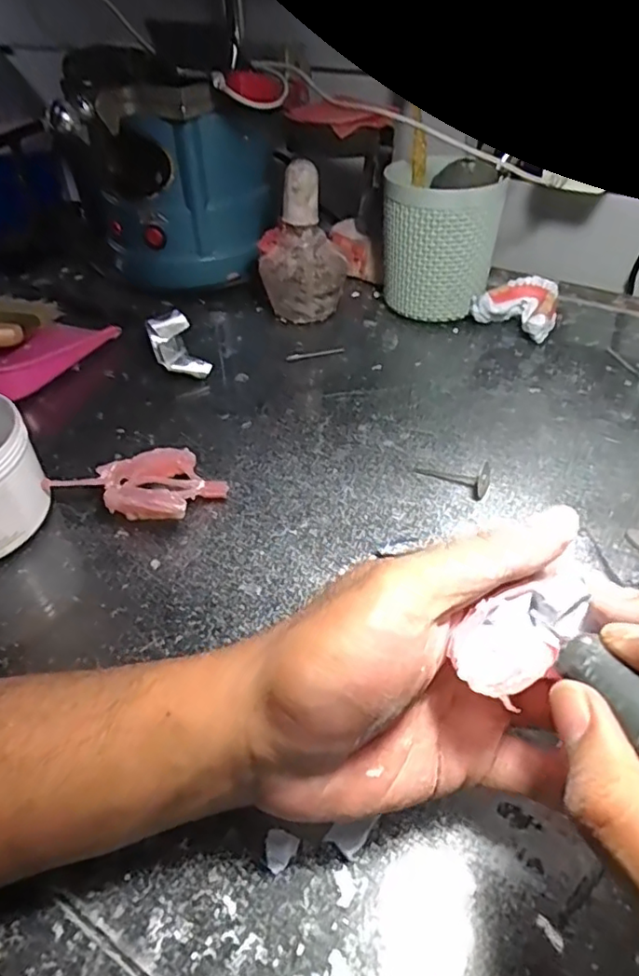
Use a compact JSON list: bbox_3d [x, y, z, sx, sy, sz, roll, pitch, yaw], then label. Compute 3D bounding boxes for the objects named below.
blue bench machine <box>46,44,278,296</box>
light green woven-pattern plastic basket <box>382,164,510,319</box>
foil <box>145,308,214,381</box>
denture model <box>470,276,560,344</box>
[{"bbox_3d":[-0.132,-0.279,0.547,0.171,0.178,0.115,-17,45,-16],"label":"blue bench machine"},{"bbox_3d":[0.101,-0.205,0.507,0.093,0.113,0.081,10,44,13],"label":"light green woven-pattern plastic basket"},{"bbox_3d":[-0.111,-0.110,0.472,0.033,0.029,0.070,-19,45,-18],"label":"foil"},{"bbox_3d":[0.167,-0.149,0.501,0.064,0.035,0.052,29,51,29],"label":"denture model"}]

